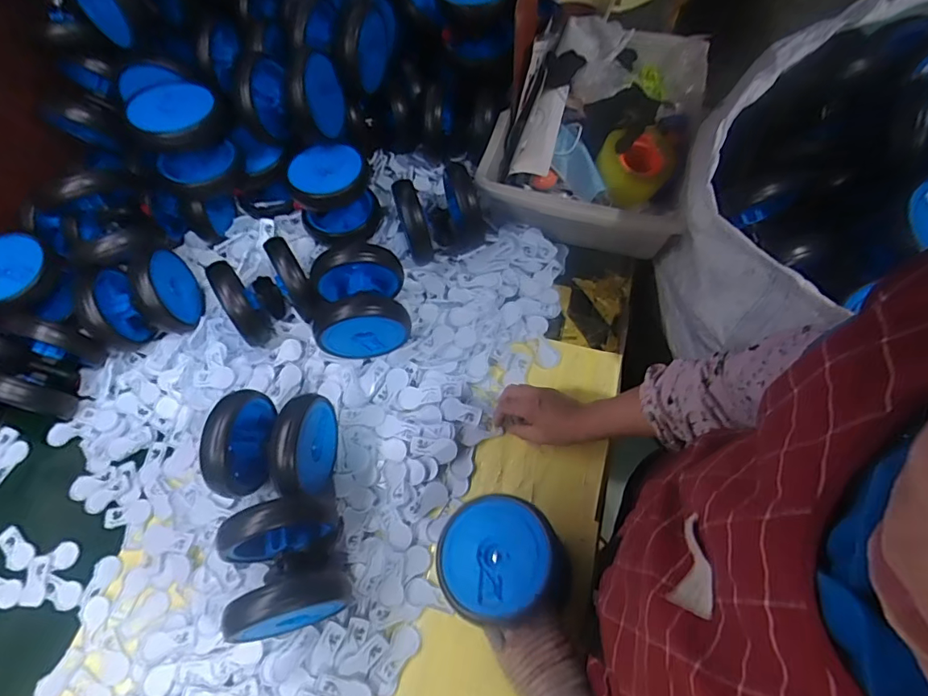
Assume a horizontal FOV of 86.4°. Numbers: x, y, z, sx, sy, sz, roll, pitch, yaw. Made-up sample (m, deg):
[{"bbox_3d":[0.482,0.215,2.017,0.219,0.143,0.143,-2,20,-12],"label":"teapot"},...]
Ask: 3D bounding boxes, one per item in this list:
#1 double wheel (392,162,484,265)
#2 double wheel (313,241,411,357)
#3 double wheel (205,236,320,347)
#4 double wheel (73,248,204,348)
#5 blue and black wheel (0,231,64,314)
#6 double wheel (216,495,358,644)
[{"bbox_3d":[-0.039,-0.219,0.803,0.131,0.117,0.112,-15,64,-4],"label":"double wheel"},{"bbox_3d":[-0.151,-0.065,0.723,0.133,0.134,0.127,-11,63,-2],"label":"double wheel"},{"bbox_3d":[-0.293,-0.082,0.748,0.119,0.115,0.123,-28,65,-10],"label":"double wheel"},{"bbox_3d":[-0.497,-0.080,0.759,0.139,0.111,0.133,-10,63,-2],"label":"double wheel"},{"bbox_3d":[-0.701,-0.110,0.760,0.118,0.054,0.126,-3,79,-15],"label":"blue and black wheel"},{"bbox_3d":[-0.201,0.251,0.575,0.122,0.138,0.132,-23,64,-8],"label":"double wheel"}]

